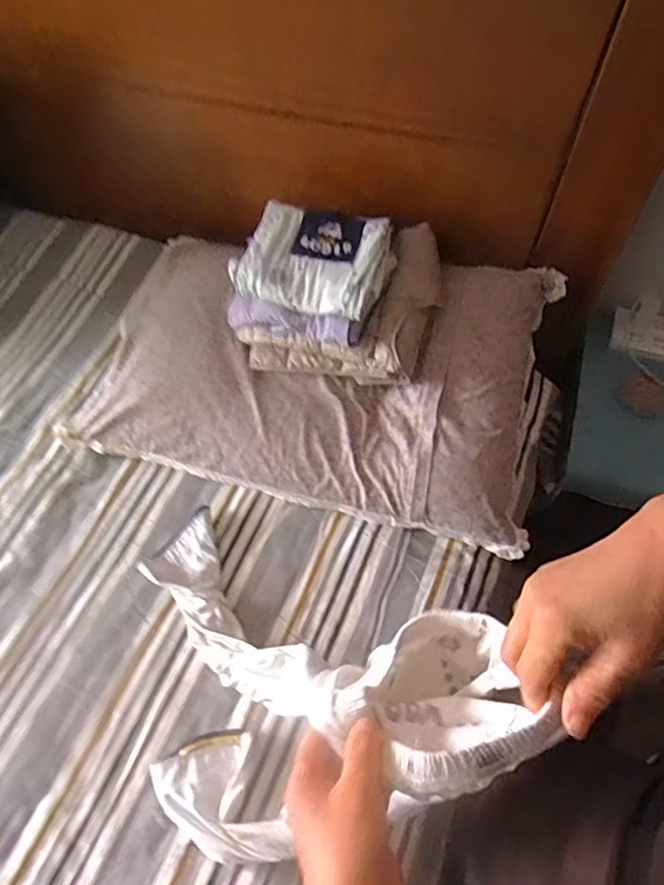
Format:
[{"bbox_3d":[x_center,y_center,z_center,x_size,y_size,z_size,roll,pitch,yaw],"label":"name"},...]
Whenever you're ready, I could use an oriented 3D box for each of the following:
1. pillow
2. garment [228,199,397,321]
[{"bbox_3d":[-0.029,-0.124,0.887,0.705,0.128,0.419,13,62,8],"label":"pillow"},{"bbox_3d":[-0.026,-0.277,0.815,0.225,0.055,0.171,18,63,11],"label":"garment"}]

